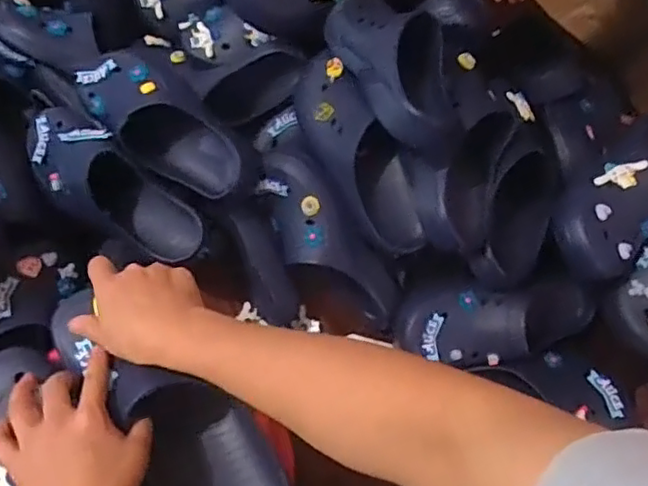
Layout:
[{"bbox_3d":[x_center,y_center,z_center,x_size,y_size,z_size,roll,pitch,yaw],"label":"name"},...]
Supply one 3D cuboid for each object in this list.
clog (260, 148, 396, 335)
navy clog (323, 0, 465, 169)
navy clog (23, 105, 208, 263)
[{"bbox_3d":[-0.001,0.002,0.852,0.105,0.111,0.277,-32,104,-17],"label":"clog"},{"bbox_3d":[0.087,-0.222,0.749,0.106,0.090,0.254,-19,66,-12],"label":"navy clog"},{"bbox_3d":[-0.276,-0.073,0.788,0.269,0.093,0.107,39,69,15],"label":"navy clog"}]

